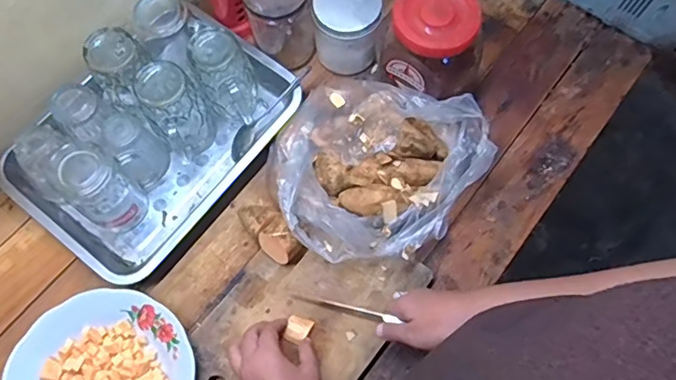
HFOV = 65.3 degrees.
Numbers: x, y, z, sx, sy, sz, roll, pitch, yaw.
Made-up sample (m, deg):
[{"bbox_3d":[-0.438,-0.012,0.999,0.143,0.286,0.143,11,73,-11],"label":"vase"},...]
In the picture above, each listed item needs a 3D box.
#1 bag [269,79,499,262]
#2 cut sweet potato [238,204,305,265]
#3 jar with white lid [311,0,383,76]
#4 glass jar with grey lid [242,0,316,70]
[{"bbox_3d":[0.037,-0.027,0.653,0.228,0.092,0.236,34,74,12],"label":"bag"},{"bbox_3d":[-0.084,0.049,0.644,0.100,0.047,0.041,34,73,31],"label":"cut sweet potato"},{"bbox_3d":[0.012,-0.223,0.714,0.084,0.102,0.089,0,70,0],"label":"jar with white lid"},{"bbox_3d":[-0.077,-0.229,0.703,0.078,0.128,0.076,0,70,0],"label":"glass jar with grey lid"}]

